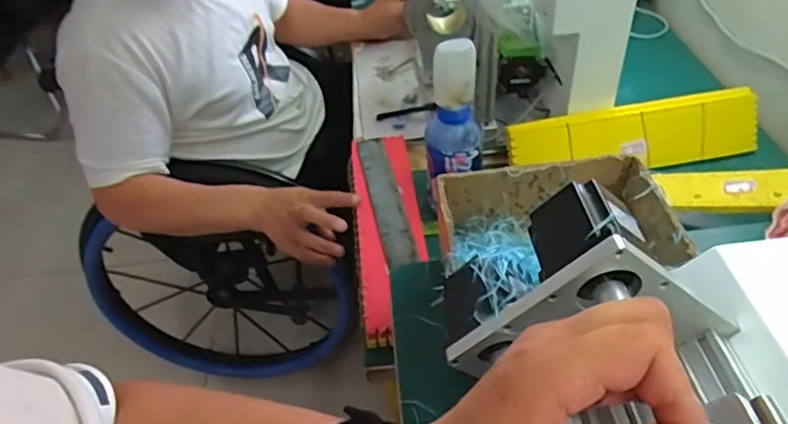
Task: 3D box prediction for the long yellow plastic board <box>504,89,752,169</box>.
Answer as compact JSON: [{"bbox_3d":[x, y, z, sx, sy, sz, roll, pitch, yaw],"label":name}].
[{"bbox_3d":[0.330,-0.102,0.802,0.351,0.090,0.022,-9,9,-5],"label":"long yellow plastic board"}]

